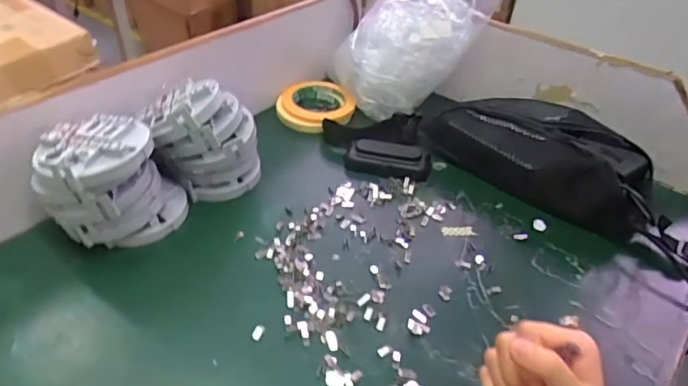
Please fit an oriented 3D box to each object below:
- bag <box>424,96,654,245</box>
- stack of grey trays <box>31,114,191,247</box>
[{"bbox_3d":[0.238,-0.050,0.618,0.268,0.090,0.109,32,48,28],"label":"bag"},{"bbox_3d":[-0.229,-0.011,0.508,0.109,0.111,0.107,6,41,1],"label":"stack of grey trays"}]

